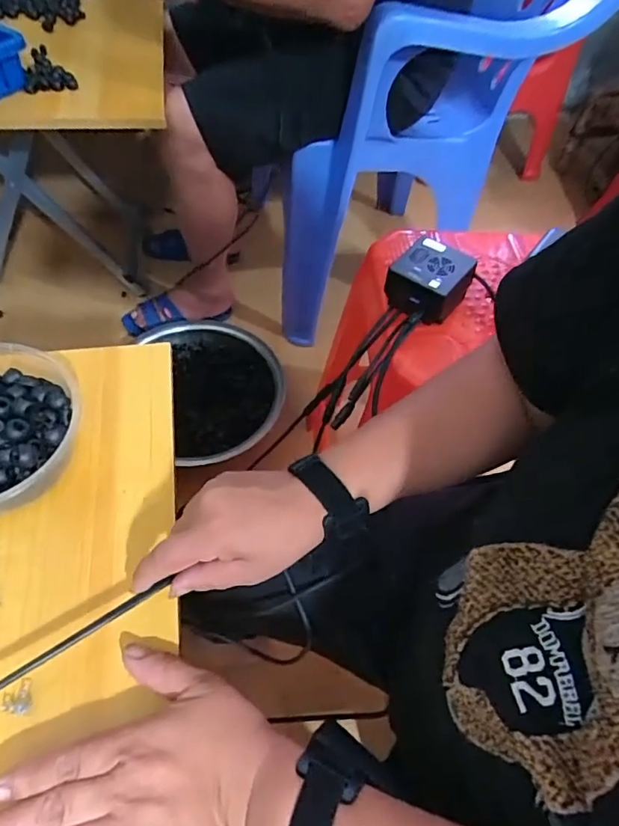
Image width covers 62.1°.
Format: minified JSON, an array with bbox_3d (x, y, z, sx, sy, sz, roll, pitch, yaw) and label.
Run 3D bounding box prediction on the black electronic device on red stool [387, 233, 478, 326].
[{"bbox_3d":[0.134,-0.147,0.575,0.075,0.055,0.074,31,58,16],"label":"black electronic device on red stool"}]

